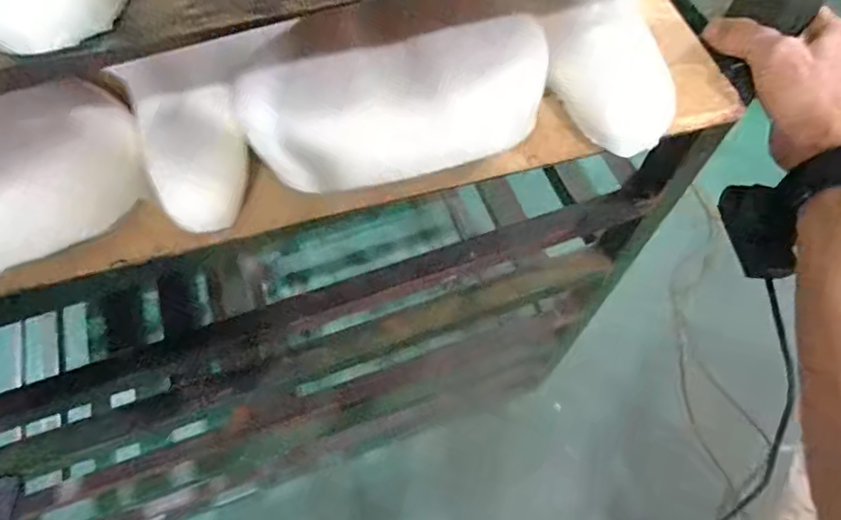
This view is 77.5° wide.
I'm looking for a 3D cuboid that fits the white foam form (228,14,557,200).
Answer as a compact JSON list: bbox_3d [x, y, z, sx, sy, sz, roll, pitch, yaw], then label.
[{"bbox_3d":[-0.009,-0.091,0.316,0.178,0.058,0.064,-21,64,-9],"label":"white foam form"}]

